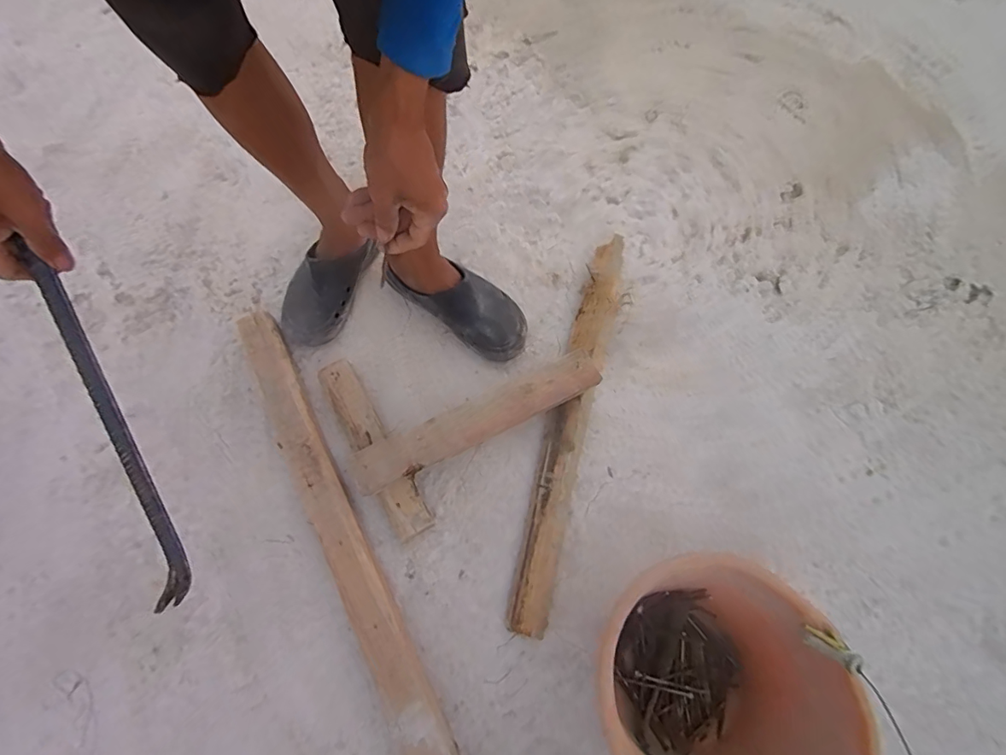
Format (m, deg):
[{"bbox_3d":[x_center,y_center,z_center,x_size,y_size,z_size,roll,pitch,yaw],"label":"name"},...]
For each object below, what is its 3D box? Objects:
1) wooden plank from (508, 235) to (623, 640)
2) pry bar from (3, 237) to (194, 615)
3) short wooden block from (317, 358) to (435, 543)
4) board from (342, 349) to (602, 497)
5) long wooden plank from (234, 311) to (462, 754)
[{"bbox_3d":[0.109,0.057,0.752,0.067,0.054,0.641,14,70,6],"label":"wooden plank"},{"bbox_3d":[-0.440,-0.097,0.451,0.022,0.039,0.714,-14,104,-5],"label":"pry bar"},{"bbox_3d":[-0.201,0.107,0.739,0.056,0.042,0.297,-30,72,-10],"label":"short wooden block"},{"bbox_3d":[-0.040,0.063,0.706,0.379,0.034,0.072,-23,72,-7],"label":"board"},{"bbox_3d":[-0.238,0.223,0.694,0.064,0.053,0.758,-28,71,-9],"label":"long wooden plank"}]

